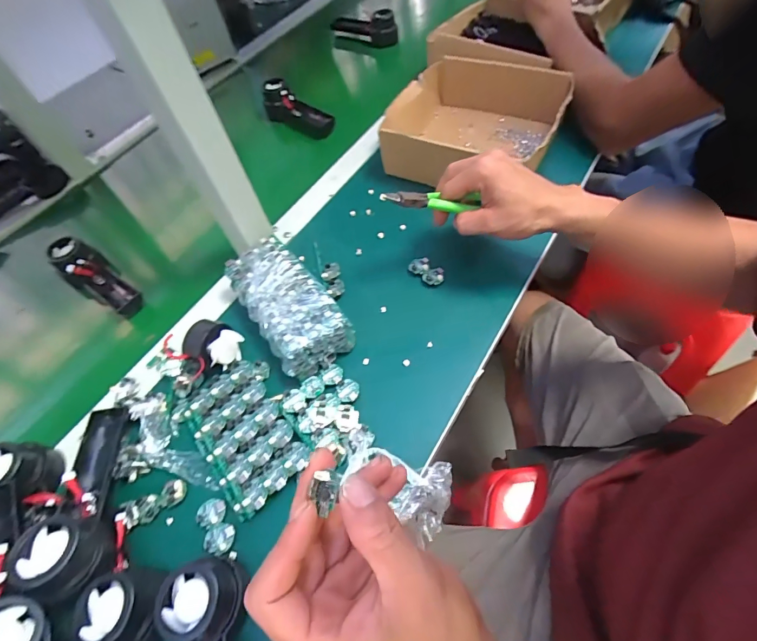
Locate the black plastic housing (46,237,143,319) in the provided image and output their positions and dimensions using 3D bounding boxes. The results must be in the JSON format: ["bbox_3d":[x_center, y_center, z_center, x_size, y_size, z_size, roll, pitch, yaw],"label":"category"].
[{"bbox_3d":[-0.374,-0.060,0.532,0.157,0.049,0.053,29,62,23],"label":"black plastic housing"}]

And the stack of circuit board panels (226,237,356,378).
[{"bbox_3d":[-0.105,-0.019,0.461,0.083,0.046,0.169,-34,58,-14],"label":"stack of circuit board panels"}]

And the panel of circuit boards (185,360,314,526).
[{"bbox_3d":[-0.129,0.107,0.393,0.089,0.024,0.133,-36,59,-14],"label":"panel of circuit boards"}]

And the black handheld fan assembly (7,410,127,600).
[{"bbox_3d":[-0.265,0.154,0.362,0.053,0.048,0.166,-16,42,-6],"label":"black handheld fan assembly"}]

